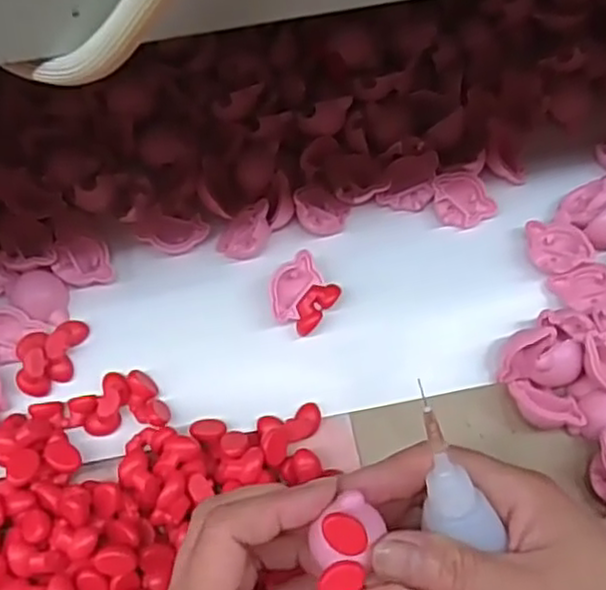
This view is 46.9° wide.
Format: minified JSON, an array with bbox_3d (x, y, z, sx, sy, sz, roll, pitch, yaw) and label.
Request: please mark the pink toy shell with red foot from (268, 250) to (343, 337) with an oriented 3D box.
[{"bbox_3d":[0.000,0.002,0.363,0.031,0.023,0.033,0,64,0],"label":"pink toy shell with red foot"}]

